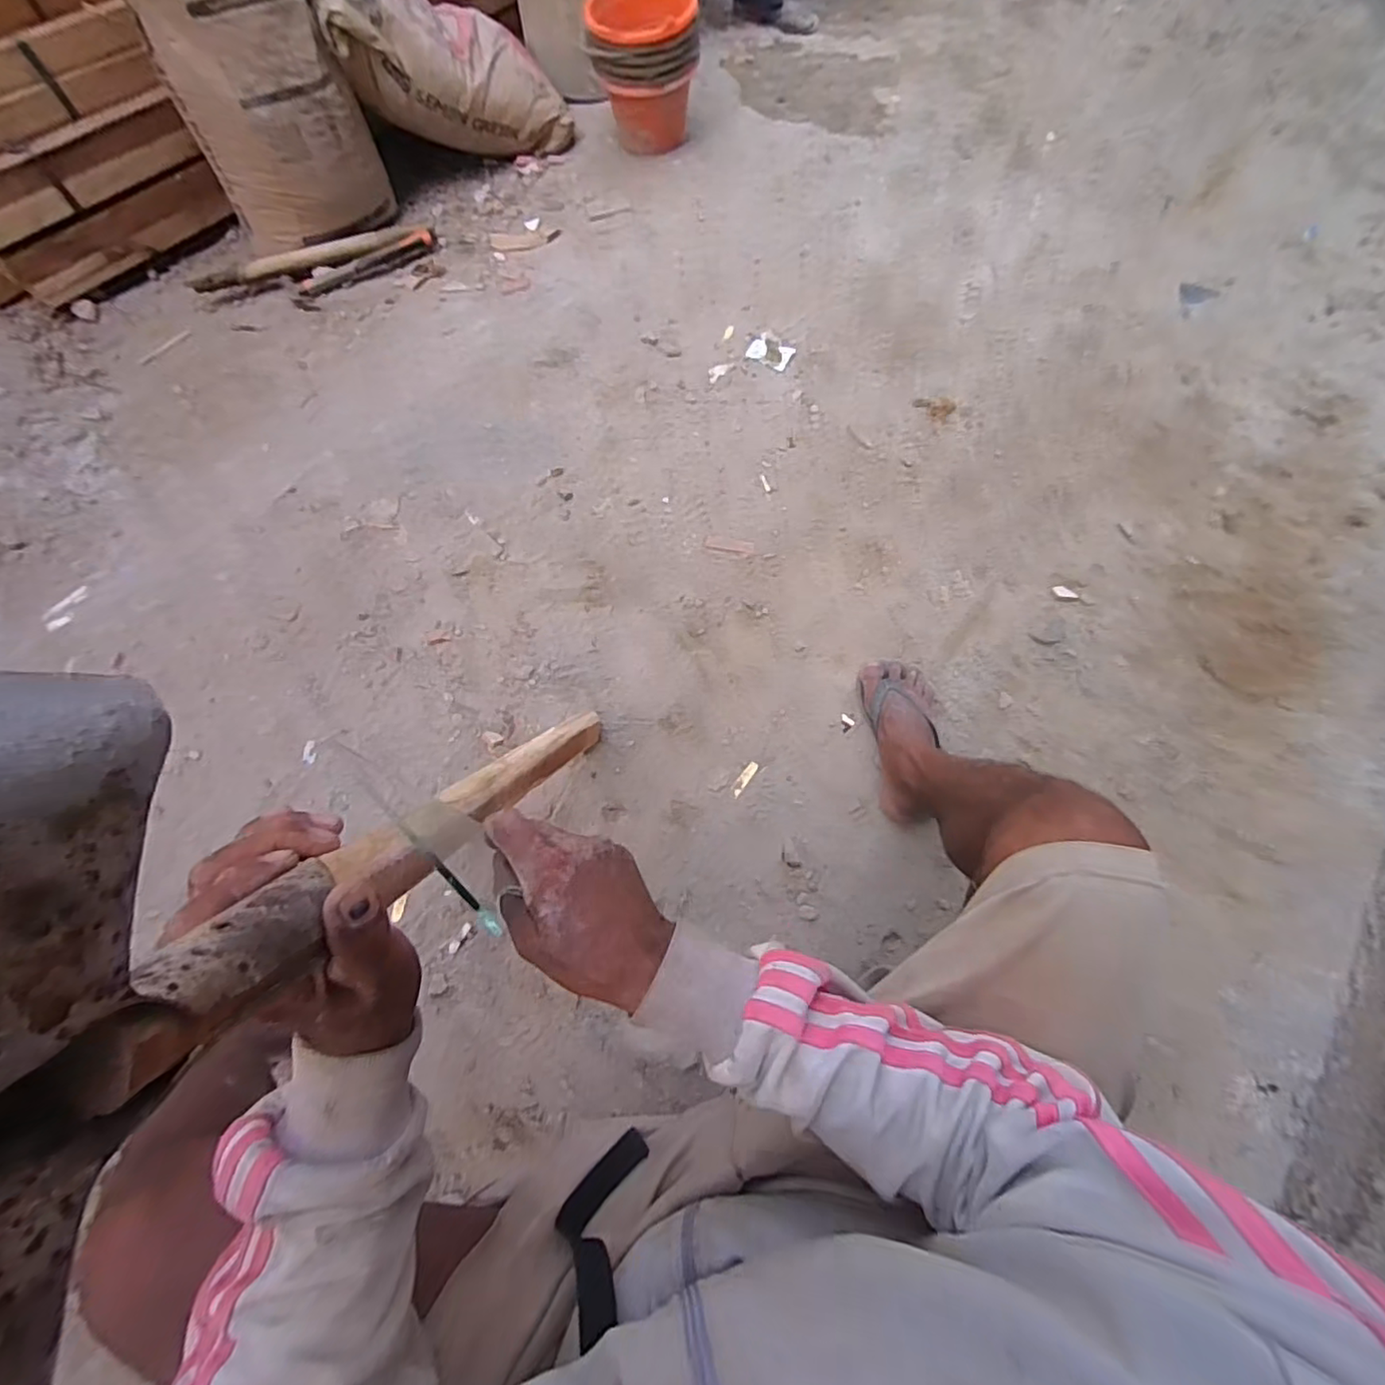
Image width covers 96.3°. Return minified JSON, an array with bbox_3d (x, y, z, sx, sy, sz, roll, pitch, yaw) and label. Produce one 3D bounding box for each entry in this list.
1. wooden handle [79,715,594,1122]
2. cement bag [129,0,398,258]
[{"bbox_3d":[-0.149,0.074,0.514,0.031,0.685,0.038,1,94,2],"label":"wooden handle"},{"bbox_3d":[-0.889,-1.245,1.273,0.344,0.529,0.183,-22,67,-9],"label":"cement bag"}]

